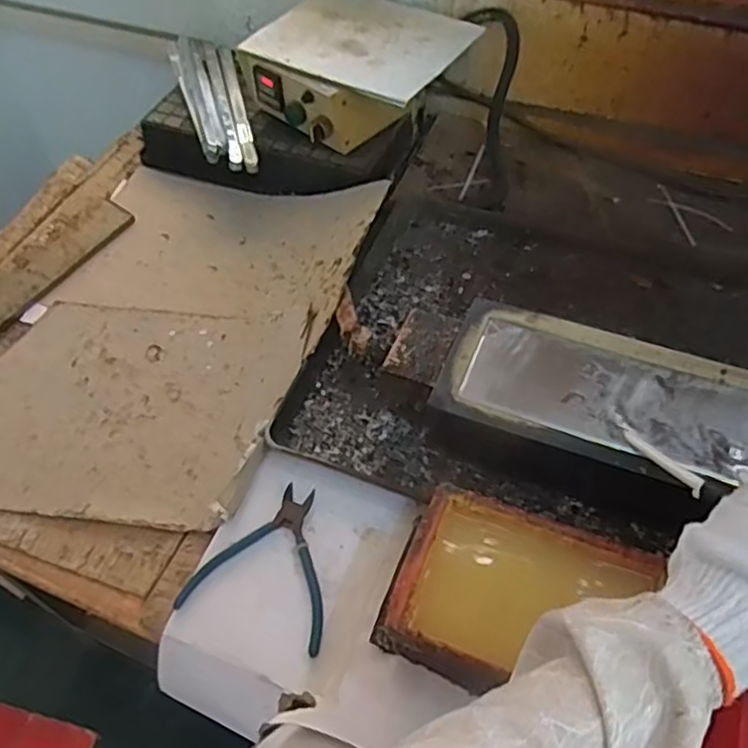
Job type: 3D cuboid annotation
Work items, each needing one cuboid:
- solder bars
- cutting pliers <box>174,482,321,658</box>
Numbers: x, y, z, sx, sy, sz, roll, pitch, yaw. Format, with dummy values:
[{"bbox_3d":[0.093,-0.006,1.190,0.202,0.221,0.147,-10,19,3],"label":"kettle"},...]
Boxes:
[{"bbox_3d":[-0.217,-0.382,0.948,0.084,0.029,0.308,-17,54,-11],"label":"solder bars"},{"bbox_3d":[-0.086,0.158,0.595,0.125,0.007,0.130,14,54,12],"label":"cutting pliers"}]

